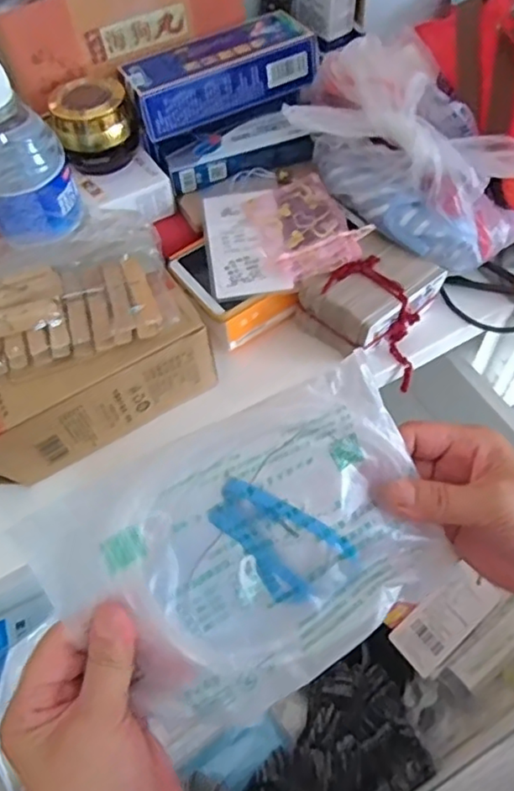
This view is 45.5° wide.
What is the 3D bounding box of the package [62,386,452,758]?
[{"bbox_3d":[0.000,0.078,0.309,0.189,0.019,0.127,-27,87,-14],"label":"package"}]

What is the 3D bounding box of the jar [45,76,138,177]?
[{"bbox_3d":[-0.127,-0.216,0.489,0.063,0.059,0.063,-2,58,3],"label":"jar"}]

